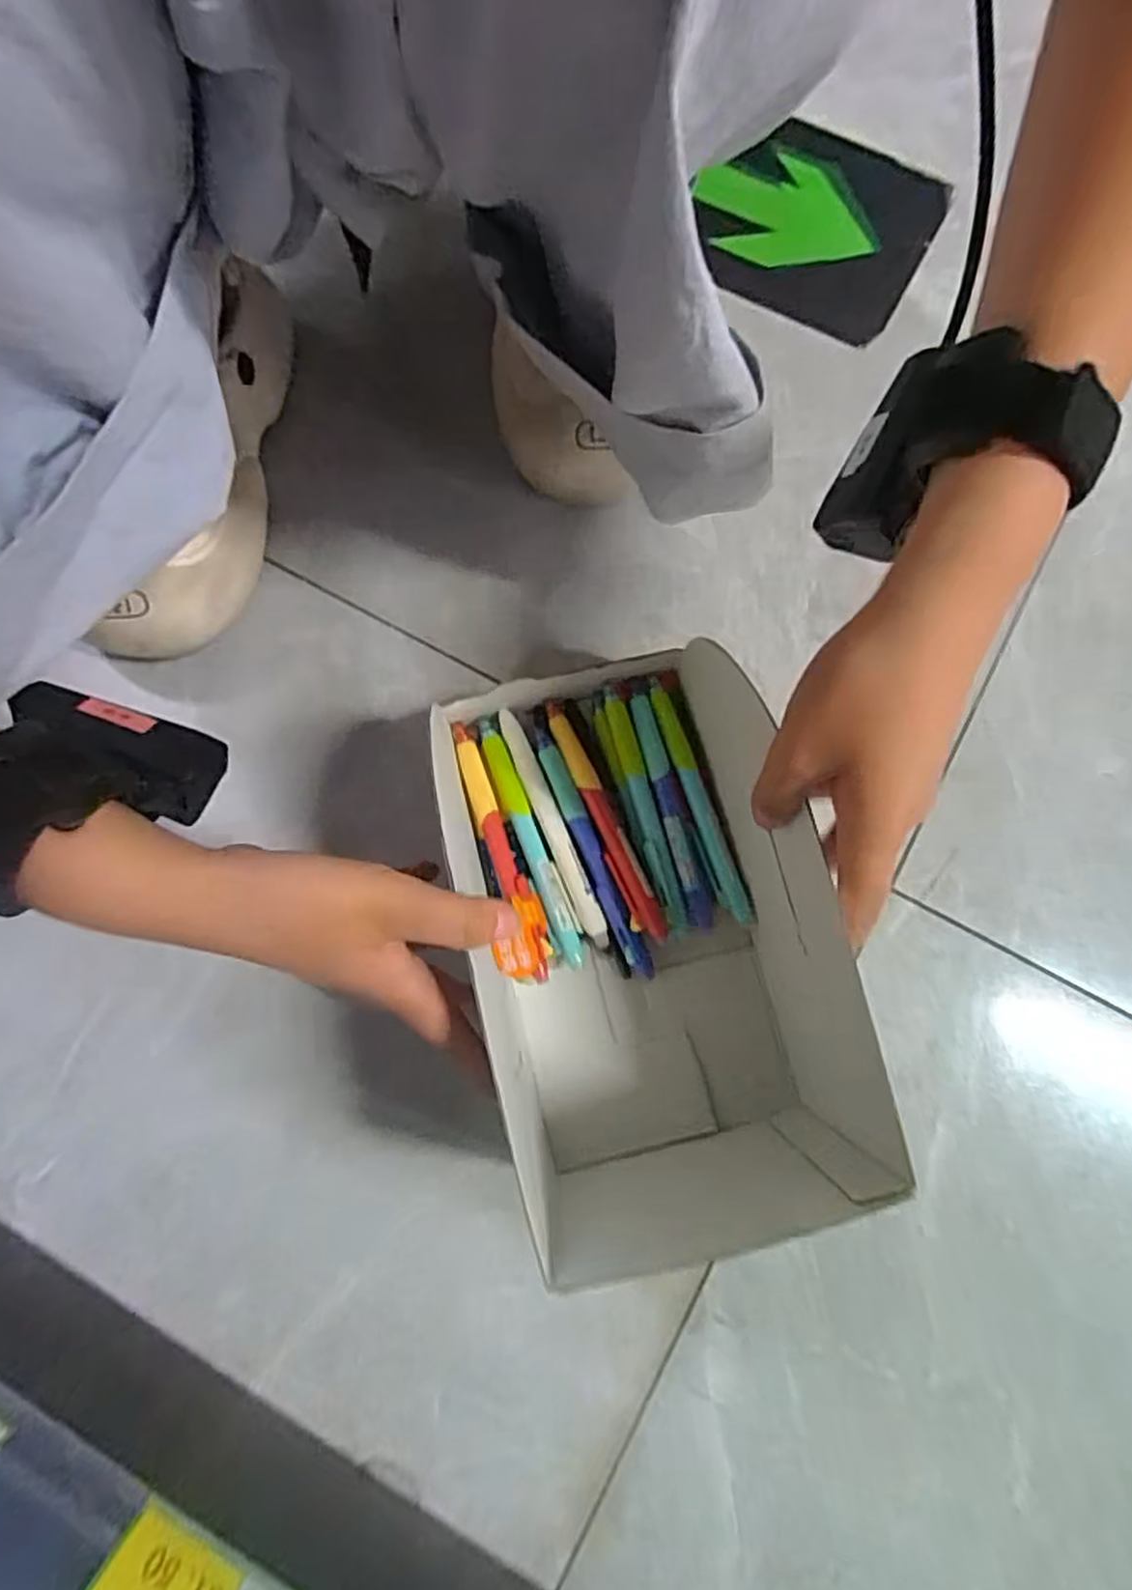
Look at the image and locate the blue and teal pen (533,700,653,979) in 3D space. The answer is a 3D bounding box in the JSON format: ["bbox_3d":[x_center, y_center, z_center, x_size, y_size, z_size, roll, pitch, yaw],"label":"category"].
[{"bbox_3d":[0.010,0.023,0.389,0.012,0.012,0.152,-22,78,-5],"label":"blue and teal pen"}]

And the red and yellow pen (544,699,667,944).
[{"bbox_3d":[0.019,0.010,0.386,0.016,0.011,0.138,-22,79,-3],"label":"red and yellow pen"}]

